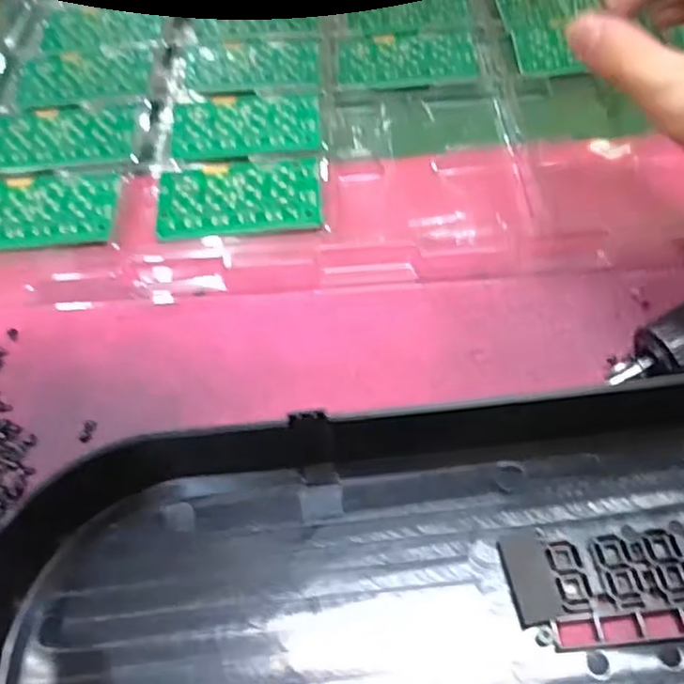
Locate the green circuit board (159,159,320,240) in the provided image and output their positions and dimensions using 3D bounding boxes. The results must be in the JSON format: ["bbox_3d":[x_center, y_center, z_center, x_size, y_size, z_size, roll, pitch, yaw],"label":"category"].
[{"bbox_3d":[-0.058,-0.081,0.372,0.091,0.008,0.048,-4,56,2],"label":"green circuit board"}]

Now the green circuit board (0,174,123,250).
[{"bbox_3d":[-0.176,-0.076,0.379,0.091,0.008,0.051,-2,56,3],"label":"green circuit board"}]

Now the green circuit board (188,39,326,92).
[{"bbox_3d":[-0.062,-0.194,0.458,0.097,0.005,0.065,4,56,7],"label":"green circuit board"}]

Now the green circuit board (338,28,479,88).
[{"bbox_3d":[0.045,-0.198,0.458,0.095,0.007,0.053,-4,56,2],"label":"green circuit board"}]

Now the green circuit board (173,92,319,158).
[{"bbox_3d":[-0.061,-0.135,0.414,0.093,0.006,0.059,-2,56,3],"label":"green circuit board"}]

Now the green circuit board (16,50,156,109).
[{"bbox_3d":[-0.179,-0.185,0.460,0.092,0.008,0.063,1,56,5],"label":"green circuit board"}]

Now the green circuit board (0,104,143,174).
[{"bbox_3d":[-0.178,-0.127,0.415,0.094,0.006,0.062,-4,56,1],"label":"green circuit board"}]

